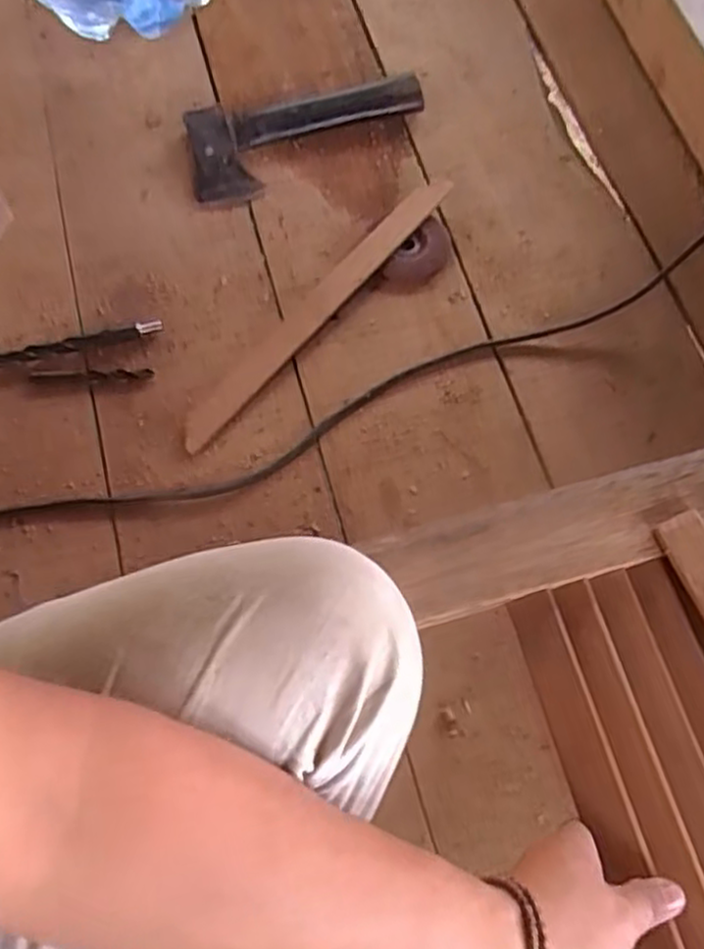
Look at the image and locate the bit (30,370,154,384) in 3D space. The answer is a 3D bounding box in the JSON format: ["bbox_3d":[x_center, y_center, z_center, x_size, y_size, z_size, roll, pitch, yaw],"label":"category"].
[{"bbox_3d":[-0.244,-0.092,0.692,0.112,0.005,0.013,-1,68,-2],"label":"bit"}]

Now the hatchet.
[{"bbox_3d":[-0.046,-0.364,0.807,0.262,0.028,0.128,-7,69,-4],"label":"hatchet"}]

